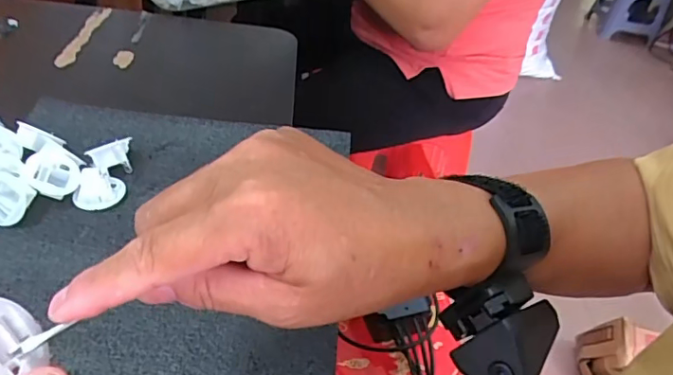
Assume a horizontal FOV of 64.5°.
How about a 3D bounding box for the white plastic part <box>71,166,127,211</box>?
[{"bbox_3d":[-0.159,0.001,0.359,0.028,0.015,0.030,8,40,-4],"label":"white plastic part"}]

